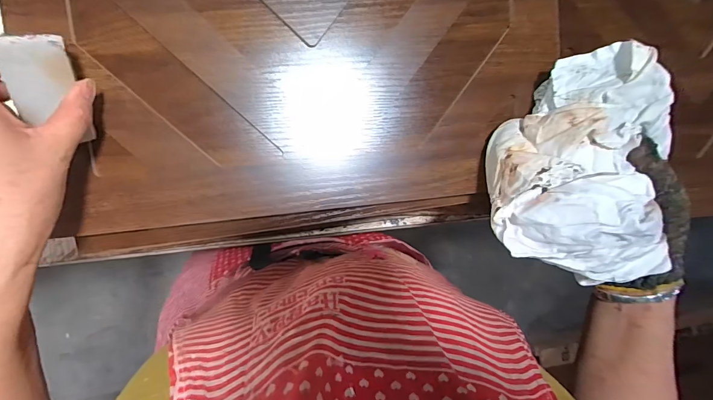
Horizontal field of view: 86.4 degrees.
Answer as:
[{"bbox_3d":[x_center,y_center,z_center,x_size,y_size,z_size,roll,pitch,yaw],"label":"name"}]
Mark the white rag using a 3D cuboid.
[{"bbox_3d":[0.174,-0.030,0.289,0.115,0.080,0.167,21,90,-9],"label":"white rag"}]

